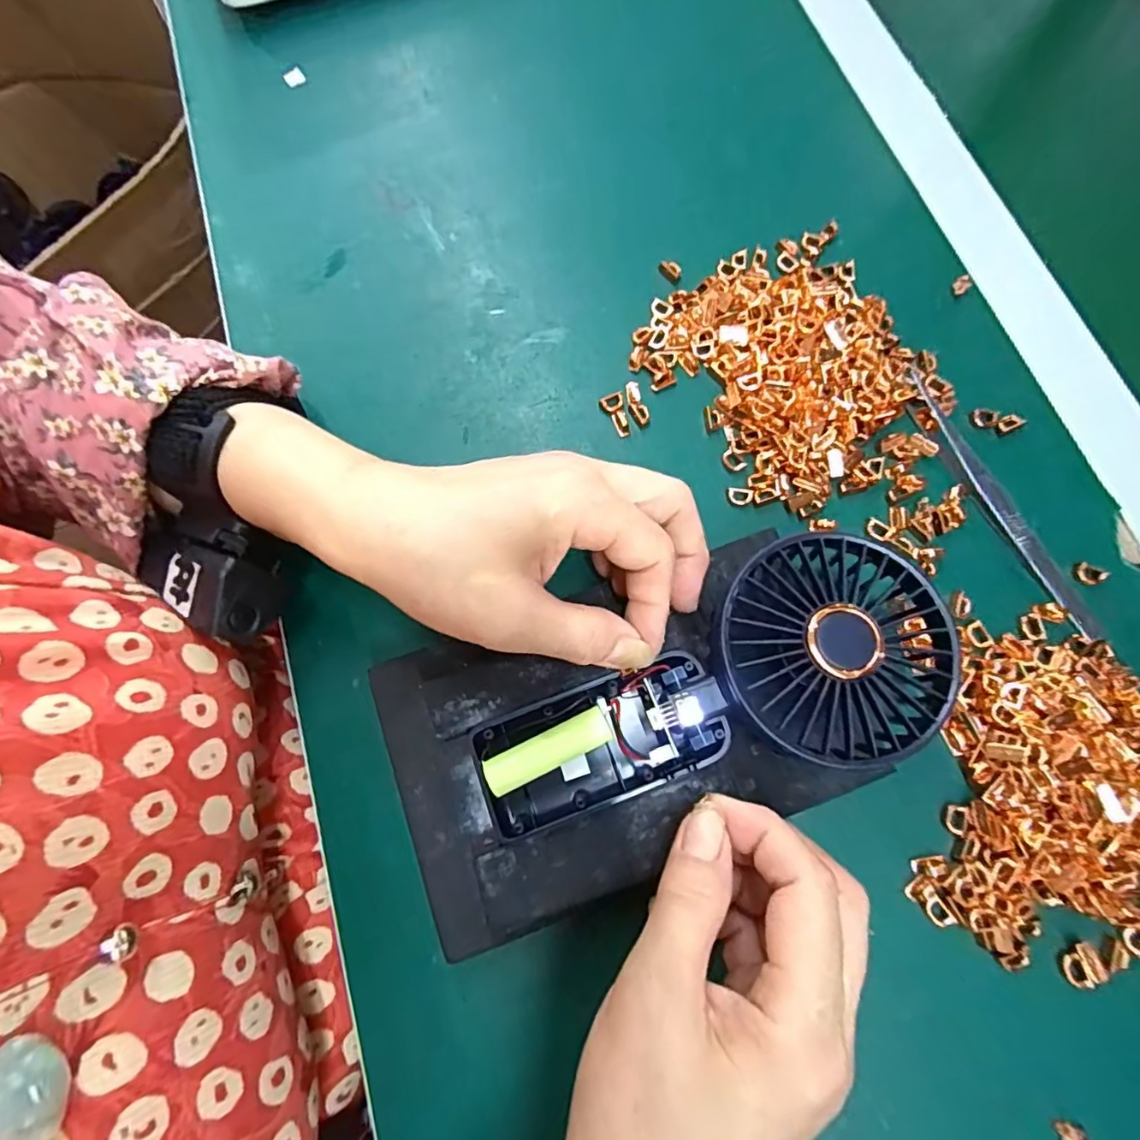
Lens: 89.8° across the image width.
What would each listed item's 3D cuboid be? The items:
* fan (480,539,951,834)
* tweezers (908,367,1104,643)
[{"bbox_3d":[0.053,0.050,0.223,0.181,0.029,0.080,-23,74,1],"label":"fan"},{"bbox_3d":[0.208,-0.035,0.278,0.016,0.005,0.149,-27,73,-7],"label":"tweezers"}]

